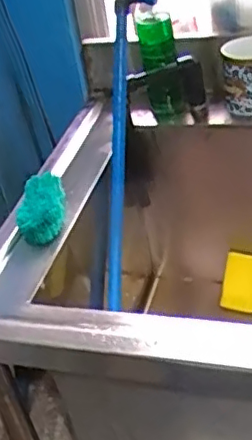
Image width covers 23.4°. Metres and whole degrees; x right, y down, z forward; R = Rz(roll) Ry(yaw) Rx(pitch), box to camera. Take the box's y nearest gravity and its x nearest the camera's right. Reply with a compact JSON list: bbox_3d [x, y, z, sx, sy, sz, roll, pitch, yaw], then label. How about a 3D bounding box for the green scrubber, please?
[{"bbox_3d":[-0.115,-0.017,0.833,0.061,0.046,0.119,-8,34,-2],"label":"green scrubber"}]

